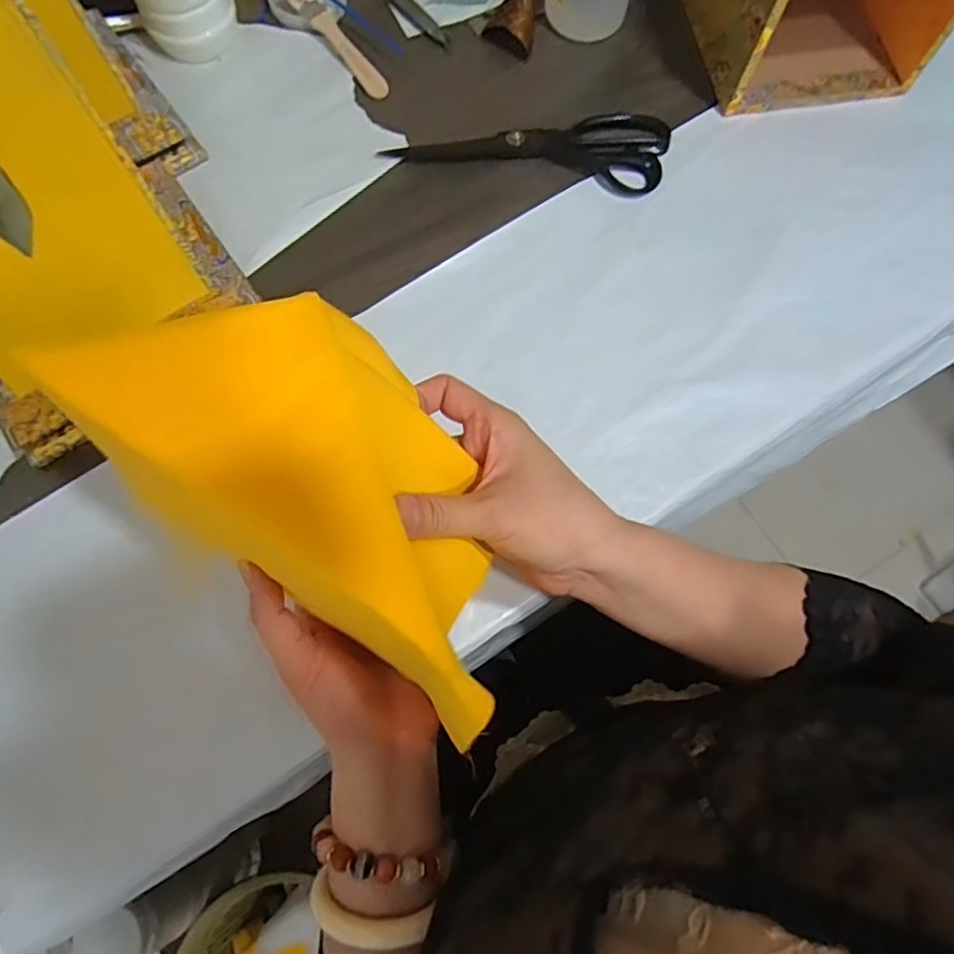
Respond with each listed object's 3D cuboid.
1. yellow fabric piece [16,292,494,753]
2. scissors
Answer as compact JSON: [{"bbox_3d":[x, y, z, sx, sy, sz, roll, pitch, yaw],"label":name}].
[{"bbox_3d":[-0.055,-0.007,0.261,0.206,0.100,0.109,39,78,9],"label":"yellow fabric piece"},{"bbox_3d":[0.047,-0.277,0.524,0.238,0.022,0.068,2,73,-1],"label":"scissors"}]

